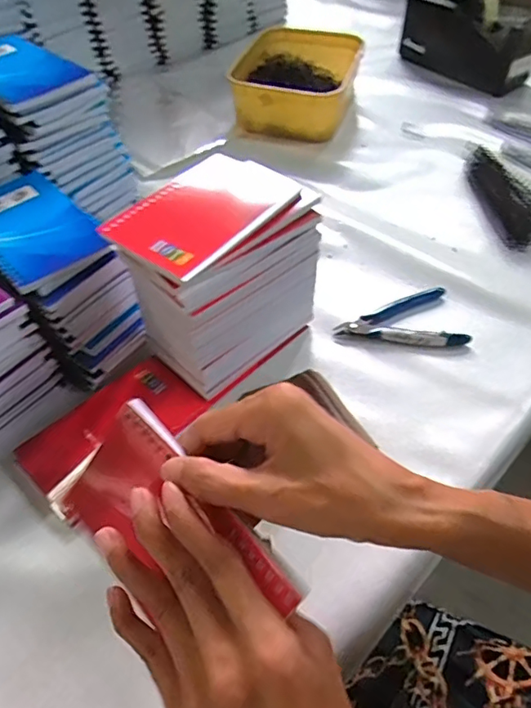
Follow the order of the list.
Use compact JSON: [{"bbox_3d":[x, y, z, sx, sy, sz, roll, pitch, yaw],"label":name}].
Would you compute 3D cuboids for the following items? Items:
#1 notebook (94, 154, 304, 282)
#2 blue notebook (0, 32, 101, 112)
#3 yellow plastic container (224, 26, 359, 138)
[{"bbox_3d":[-0.044,-0.105,0.382,0.084,0.010,0.130,34,58,25],"label":"notebook"},{"bbox_3d":[-0.231,-0.261,0.481,0.134,0.012,0.092,33,58,24],"label":"blue notebook"},{"bbox_3d":[0.045,-0.386,0.747,0.160,0.063,0.214,12,52,10],"label":"yellow plastic container"}]

